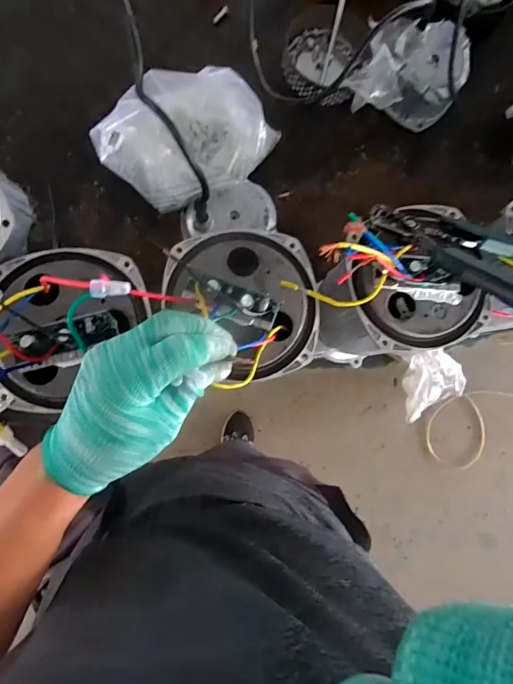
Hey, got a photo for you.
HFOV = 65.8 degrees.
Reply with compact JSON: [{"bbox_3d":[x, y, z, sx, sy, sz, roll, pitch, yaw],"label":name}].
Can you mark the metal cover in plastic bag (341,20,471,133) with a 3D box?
[{"bbox_3d":[0.234,-0.409,0.601,0.156,0.087,0.152,32,82,-2],"label":"metal cover in plastic bag"}]

